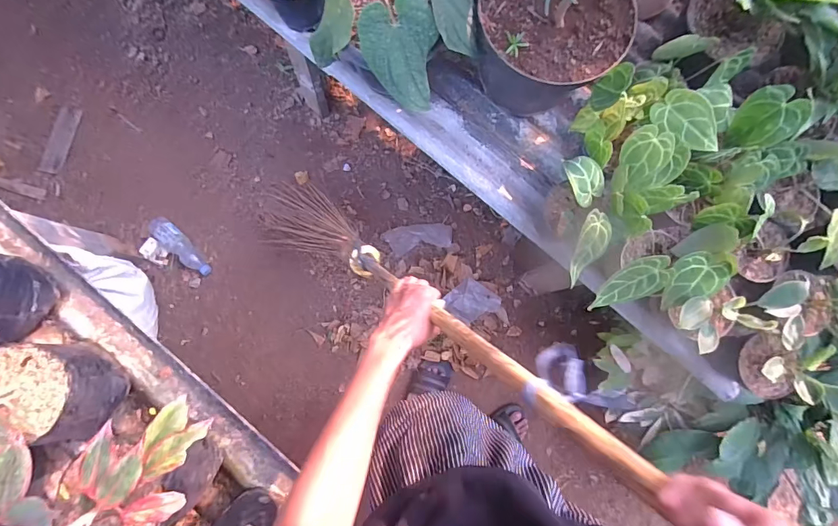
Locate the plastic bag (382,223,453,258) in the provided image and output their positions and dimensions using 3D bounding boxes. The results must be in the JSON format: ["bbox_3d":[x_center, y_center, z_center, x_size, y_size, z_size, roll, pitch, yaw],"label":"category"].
[{"bbox_3d":[-0.005,-0.080,1.313,0.213,0.055,0.088,-10,84,-5],"label":"plastic bag"}]

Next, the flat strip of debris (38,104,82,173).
[{"bbox_3d":[-1.087,-0.377,1.235,0.067,0.010,0.212,12,79,-12],"label":"flat strip of debris"}]

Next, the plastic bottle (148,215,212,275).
[{"bbox_3d":[-0.738,-0.052,1.261,0.228,0.073,0.072,39,82,2],"label":"plastic bottle"}]

